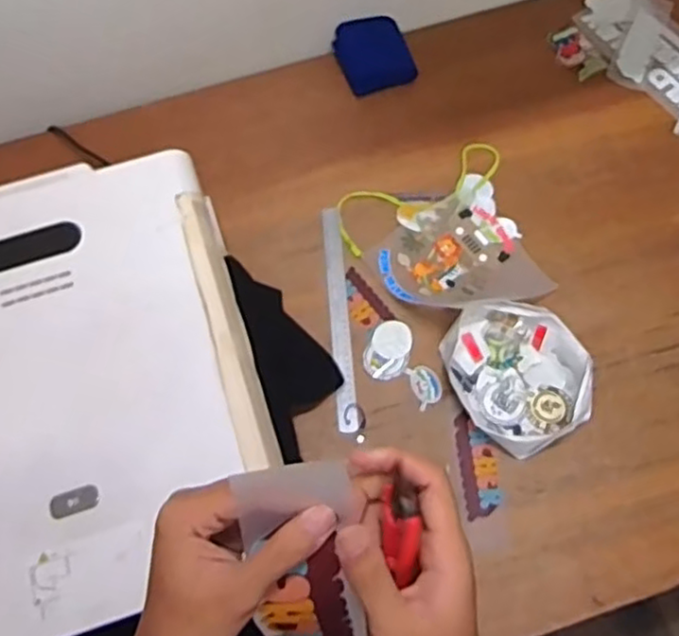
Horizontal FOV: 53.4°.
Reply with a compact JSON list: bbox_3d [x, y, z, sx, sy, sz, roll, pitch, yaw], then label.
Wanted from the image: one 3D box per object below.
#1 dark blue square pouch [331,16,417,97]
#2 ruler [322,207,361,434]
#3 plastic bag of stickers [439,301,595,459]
[{"bbox_3d":[0.054,-0.421,1.081,0.109,0.051,0.119,-21,68,-6],"label":"dark blue square pouch"},{"bbox_3d":[0.000,-0.009,0.928,0.028,0.005,0.329,-5,68,0],"label":"ruler"},{"bbox_3d":[0.229,0.067,0.868,0.157,0.042,0.191,-28,69,-9],"label":"plastic bag of stickers"}]

